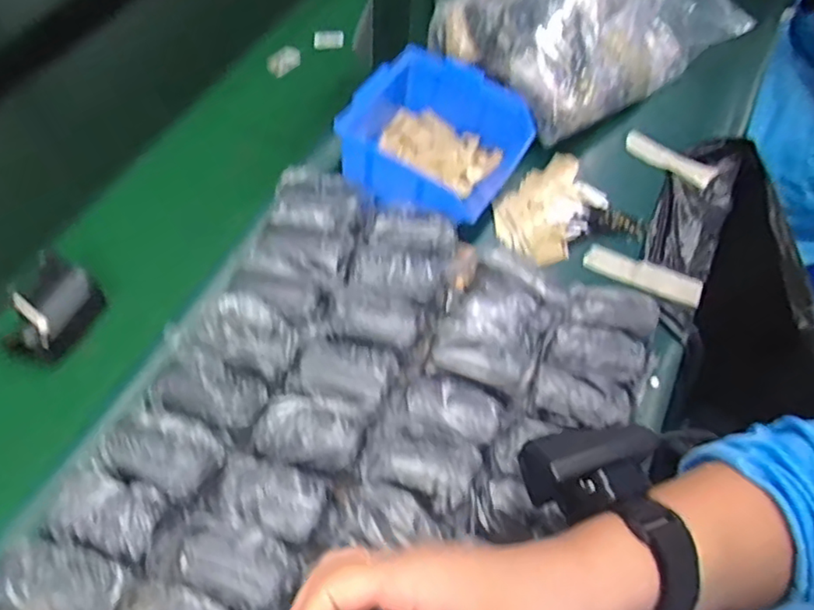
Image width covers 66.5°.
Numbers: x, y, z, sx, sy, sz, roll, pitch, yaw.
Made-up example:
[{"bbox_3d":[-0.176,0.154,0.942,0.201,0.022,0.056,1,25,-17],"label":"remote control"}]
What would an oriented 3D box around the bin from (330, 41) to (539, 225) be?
[{"bbox_3d":[0.021,-0.138,0.538,0.134,0.066,0.137,33,62,14],"label":"bin"}]

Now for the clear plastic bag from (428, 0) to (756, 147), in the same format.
[{"bbox_3d":[0.183,-0.287,0.637,0.292,0.099,0.192,-33,68,-22],"label":"clear plastic bag"}]

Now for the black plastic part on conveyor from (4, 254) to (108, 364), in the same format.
[{"bbox_3d":[-0.256,0.006,0.451,0.036,0.041,0.071,18,60,5],"label":"black plastic part on conveyor"}]

